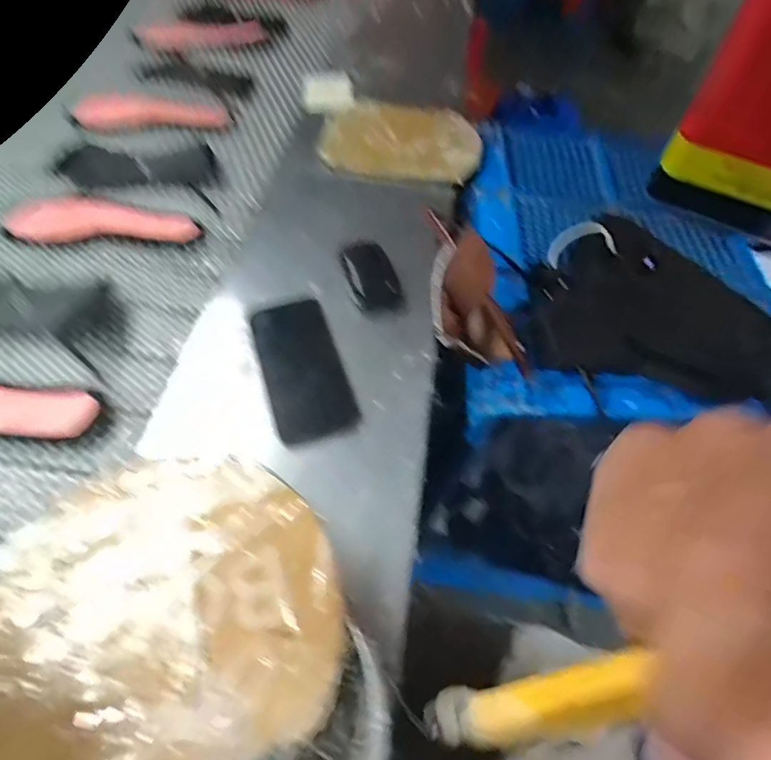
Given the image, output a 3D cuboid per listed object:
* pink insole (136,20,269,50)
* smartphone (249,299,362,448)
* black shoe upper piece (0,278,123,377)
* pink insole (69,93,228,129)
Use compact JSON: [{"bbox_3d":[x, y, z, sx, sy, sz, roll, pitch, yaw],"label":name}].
[{"bbox_3d":[-0.327,-0.619,0.918,0.217,0.025,0.061,-8,57,-8],"label":"pink insole"},{"bbox_3d":[-0.080,-0.012,0.495,0.076,0.015,0.153,-15,58,-13],"label":"smartphone"},{"bbox_3d":[-0.384,-0.080,0.549,0.215,0.021,0.100,14,56,6],"label":"black shoe upper piece"},{"bbox_3d":[-0.352,-0.405,0.773,0.229,0.009,0.069,2,56,-2],"label":"pink insole"}]

